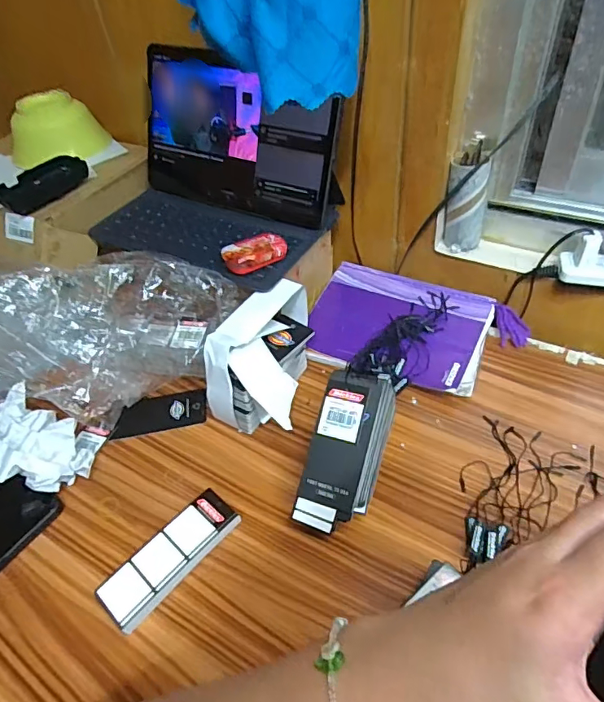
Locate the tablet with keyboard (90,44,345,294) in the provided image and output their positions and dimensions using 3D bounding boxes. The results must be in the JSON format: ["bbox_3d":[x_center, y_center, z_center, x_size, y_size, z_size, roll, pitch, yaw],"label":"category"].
[{"bbox_3d":[-0.109,-0.207,0.551,0.267,0.146,0.177,20,51,24],"label":"tablet with keyboard"}]

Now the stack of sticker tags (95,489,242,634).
[{"bbox_3d":[-0.108,0.171,0.406,0.042,0.022,0.119,31,57,32],"label":"stack of sticker tags"}]

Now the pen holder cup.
[{"bbox_3d":[0.183,-0.162,0.544,0.044,0.095,0.037,9,48,16],"label":"pen holder cup"}]

